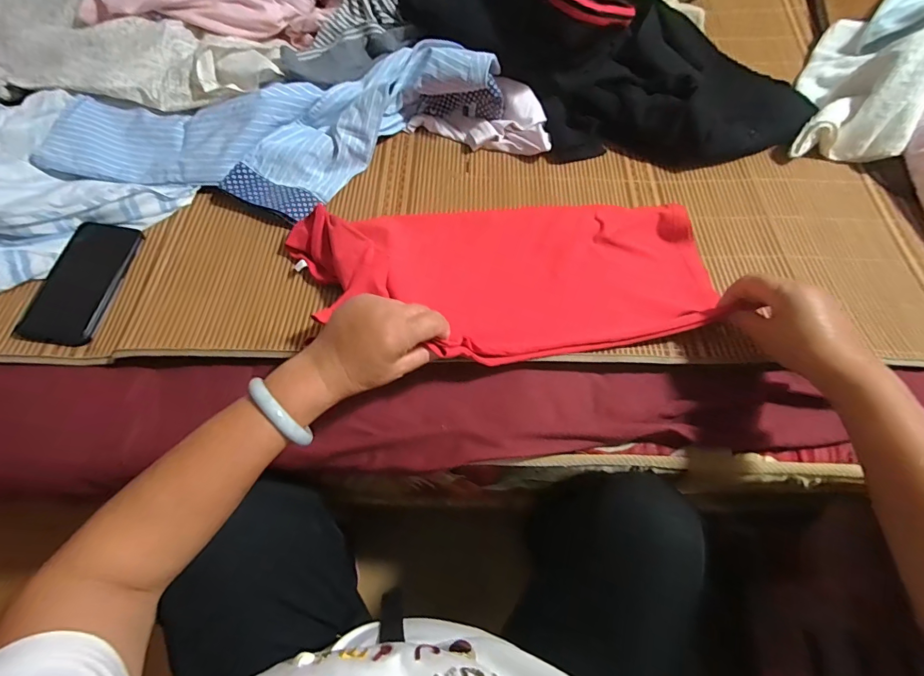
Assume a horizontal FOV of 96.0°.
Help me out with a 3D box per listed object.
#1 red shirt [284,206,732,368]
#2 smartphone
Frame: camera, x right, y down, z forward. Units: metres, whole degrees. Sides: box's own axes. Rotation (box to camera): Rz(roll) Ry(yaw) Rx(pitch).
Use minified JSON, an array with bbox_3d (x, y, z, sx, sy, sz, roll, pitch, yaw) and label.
[{"bbox_3d":[0.047,-0.084,0.501,0.492,0.065,0.246,1,66,-4],"label":"red shirt"},{"bbox_3d":[-0.455,-0.070,0.502,0.089,0.012,0.161,7,67,3],"label":"smartphone"}]

